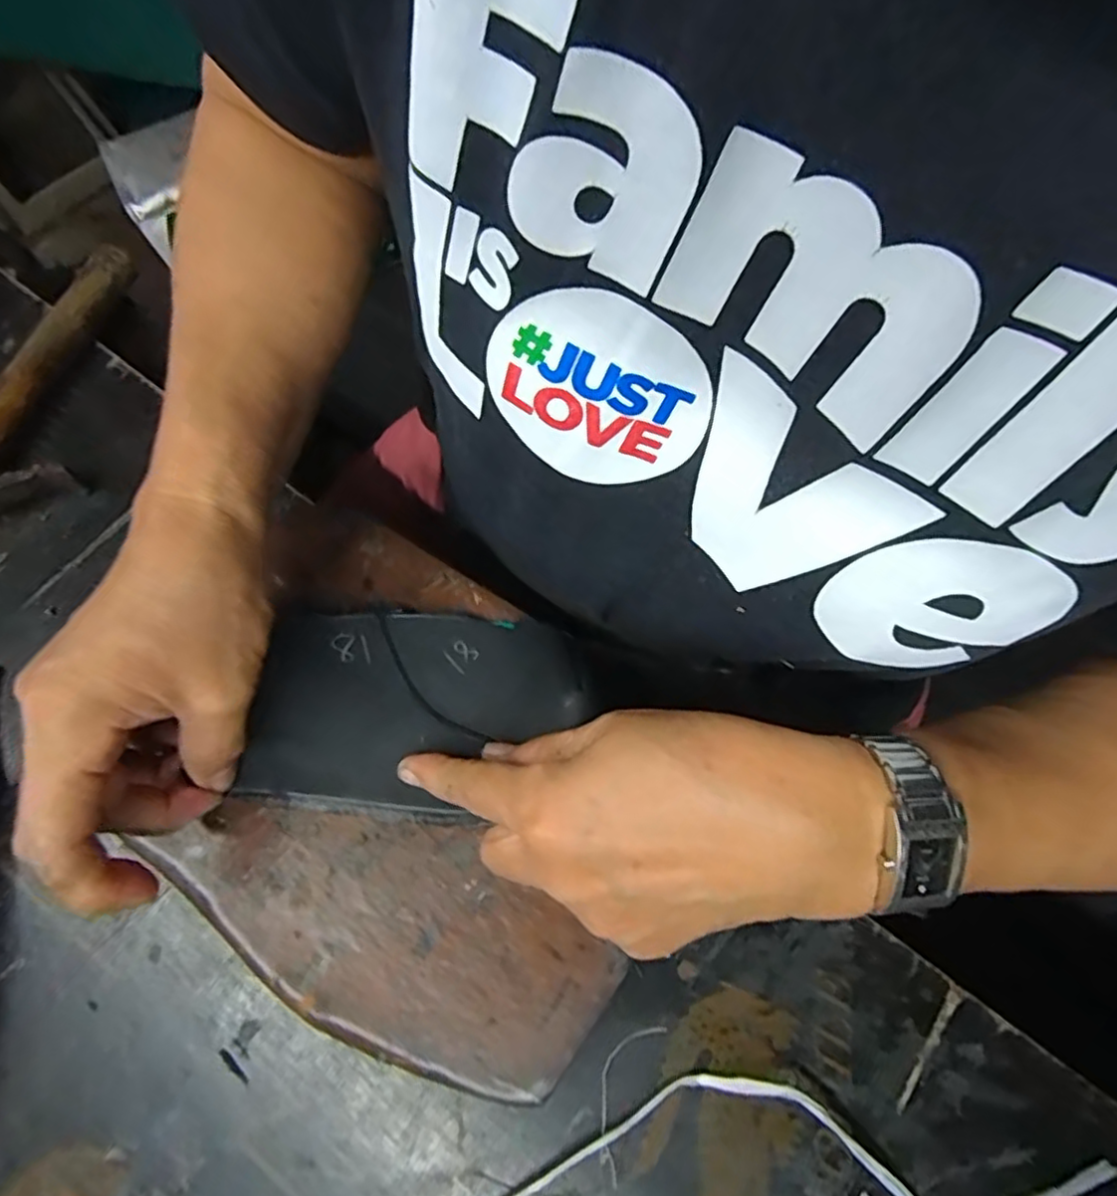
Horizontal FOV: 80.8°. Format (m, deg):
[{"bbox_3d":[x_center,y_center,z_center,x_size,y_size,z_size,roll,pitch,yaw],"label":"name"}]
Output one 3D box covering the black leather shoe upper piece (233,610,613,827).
[{"bbox_3d":[-0.058,0.044,0.272,0.143,0.026,0.088,3,69,3],"label":"black leather shoe upper piece"}]

